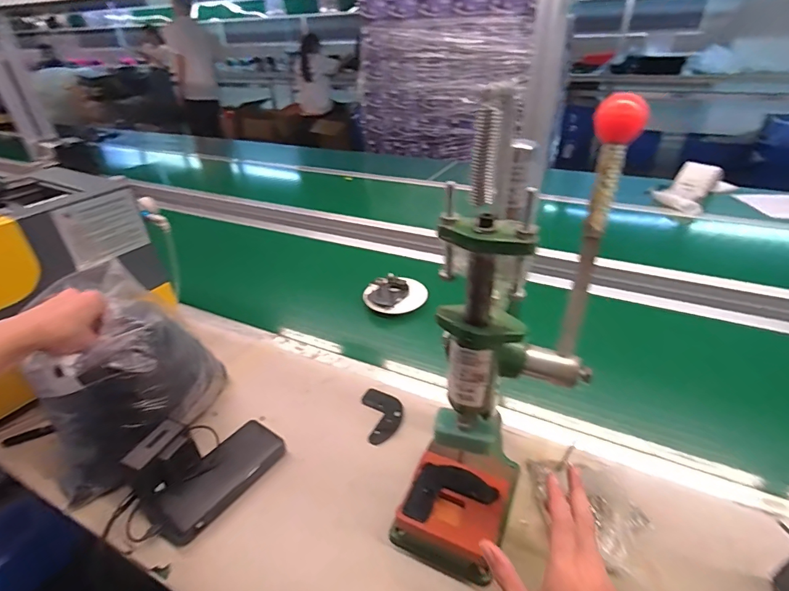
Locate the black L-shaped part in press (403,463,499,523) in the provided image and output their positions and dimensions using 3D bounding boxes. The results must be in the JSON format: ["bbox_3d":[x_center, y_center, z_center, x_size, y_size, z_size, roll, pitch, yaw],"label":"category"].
[{"bbox_3d":[0.058,0.219,0.477,0.102,0.004,0.061,-10,33,-11],"label":"black L-shaped part in press"}]

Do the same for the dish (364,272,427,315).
[{"bbox_3d":[0.000,-0.004,0.867,0.121,0.033,0.099,-9,33,-10],"label":"dish"}]

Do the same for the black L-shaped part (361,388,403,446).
[{"bbox_3d":[-0.016,0.177,0.627,0.055,0.008,0.097,-9,33,-9],"label":"black L-shaped part"}]

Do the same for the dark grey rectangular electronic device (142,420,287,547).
[{"bbox_3d":[-0.226,0.234,0.537,0.075,0.027,0.162,20,39,31],"label":"dark grey rectangular electronic device"}]

